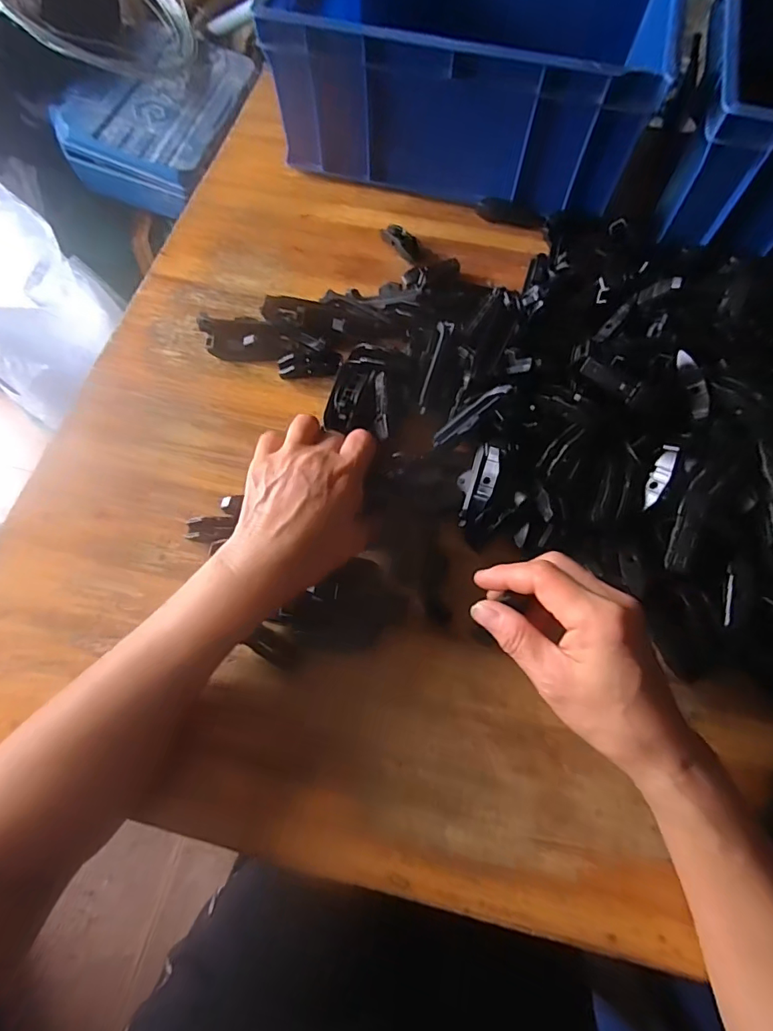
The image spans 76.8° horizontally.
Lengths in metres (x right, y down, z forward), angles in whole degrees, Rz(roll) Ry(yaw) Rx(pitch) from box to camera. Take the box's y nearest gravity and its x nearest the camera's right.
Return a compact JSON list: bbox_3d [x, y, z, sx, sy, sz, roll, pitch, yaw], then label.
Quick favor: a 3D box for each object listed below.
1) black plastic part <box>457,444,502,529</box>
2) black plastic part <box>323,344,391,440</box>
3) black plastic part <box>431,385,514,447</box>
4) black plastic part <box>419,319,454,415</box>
[{"bbox_3d":[0.064,-0.023,0.344,0.024,0.022,0.061,21,69,9],"label":"black plastic part"},{"bbox_3d":[-0.019,-0.097,0.375,0.047,0.016,0.070,8,70,6],"label":"black plastic part"},{"bbox_3d":[0.062,-0.072,0.356,0.066,0.006,0.014,-37,69,22],"label":"black plastic part"},{"bbox_3d":[0.037,-0.115,0.372,0.012,0.007,0.074,16,85,8],"label":"black plastic part"}]

